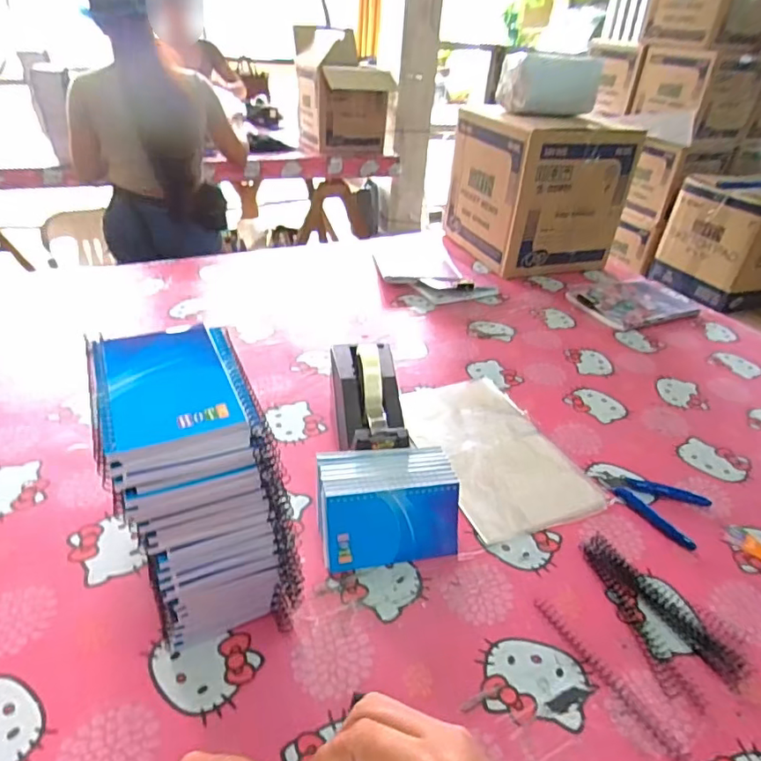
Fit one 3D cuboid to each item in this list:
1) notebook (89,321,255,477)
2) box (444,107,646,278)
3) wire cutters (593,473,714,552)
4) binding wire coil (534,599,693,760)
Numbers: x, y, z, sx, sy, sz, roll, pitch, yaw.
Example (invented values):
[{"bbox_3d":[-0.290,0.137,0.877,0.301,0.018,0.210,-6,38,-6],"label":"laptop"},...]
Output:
[{"bbox_3d":[-0.147,0.006,0.361,0.079,0.019,0.128,-13,40,-24],"label":"notebook"},{"bbox_3d":[0.347,-0.432,1.195,0.267,0.291,0.284,-9,37,-19],"label":"box"},{"bbox_3d":[0.311,0.135,0.608,0.114,0.014,0.087,25,40,27],"label":"wire cutters"},{"bbox_3d":[0.190,0.249,0.442,0.013,0.007,0.158,-16,40,-27],"label":"binding wire coil"}]

